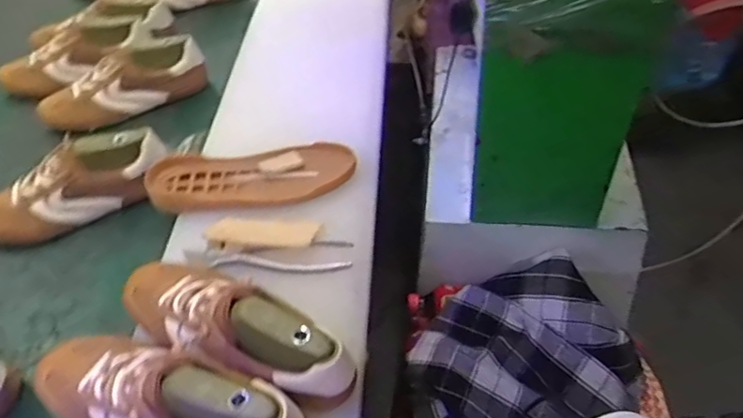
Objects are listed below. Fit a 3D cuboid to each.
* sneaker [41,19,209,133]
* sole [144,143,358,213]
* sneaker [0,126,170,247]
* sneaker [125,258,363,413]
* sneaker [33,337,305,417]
[{"bbox_3d":[-0.401,-0.206,0.907,0.262,0.107,0.079,-19,49,-11],"label":"sneaker"},{"bbox_3d":[-0.151,-0.045,0.721,0.256,0.023,0.090,-4,48,2],"label":"sole"},{"bbox_3d":[-0.411,-0.031,0.768,0.263,0.090,0.081,-23,50,-14],"label":"sneaker"},{"bbox_3d":[-0.138,0.107,0.536,0.263,0.089,0.093,28,56,27],"label":"sneaker"},{"bbox_3d":[-0.184,0.154,0.491,0.265,0.074,0.087,12,51,16],"label":"sneaker"}]

